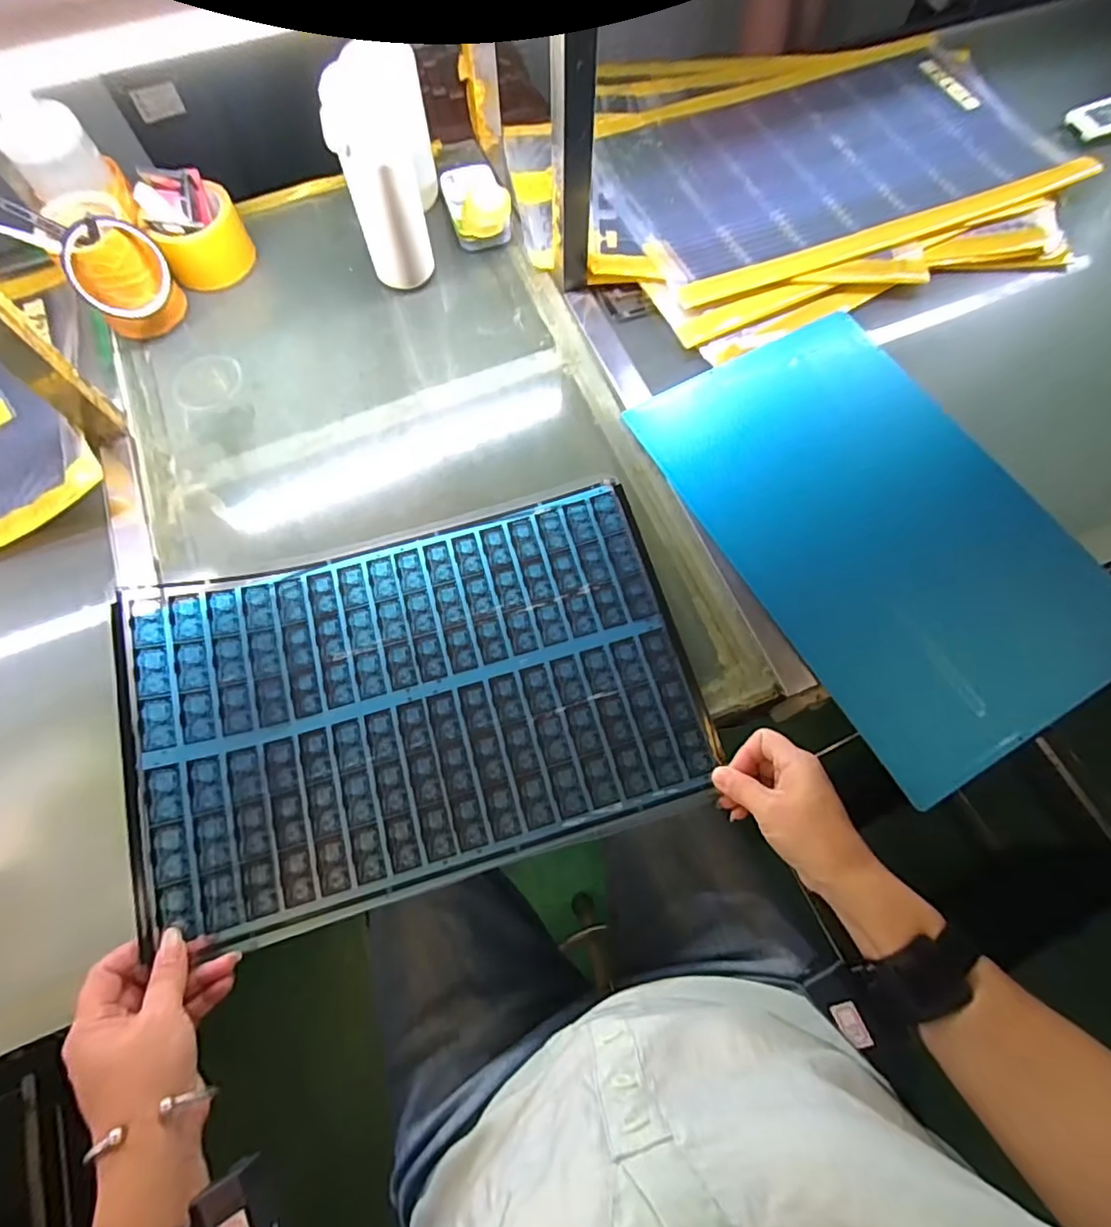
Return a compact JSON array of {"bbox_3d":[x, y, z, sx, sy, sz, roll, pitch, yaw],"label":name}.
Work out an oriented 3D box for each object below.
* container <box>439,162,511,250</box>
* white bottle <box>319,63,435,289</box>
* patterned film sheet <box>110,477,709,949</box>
[{"bbox_3d":[-0.095,-0.486,0.671,0.068,0.054,0.121,-17,72,-5],"label":"container"},{"bbox_3d":[-0.171,-0.421,0.575,0.070,0.200,0.068,-13,72,-3],"label":"white bottle"},{"bbox_3d":[-0.107,0.061,0.467,0.432,0.047,0.287,-17,72,-5],"label":"patterned film sheet"}]

